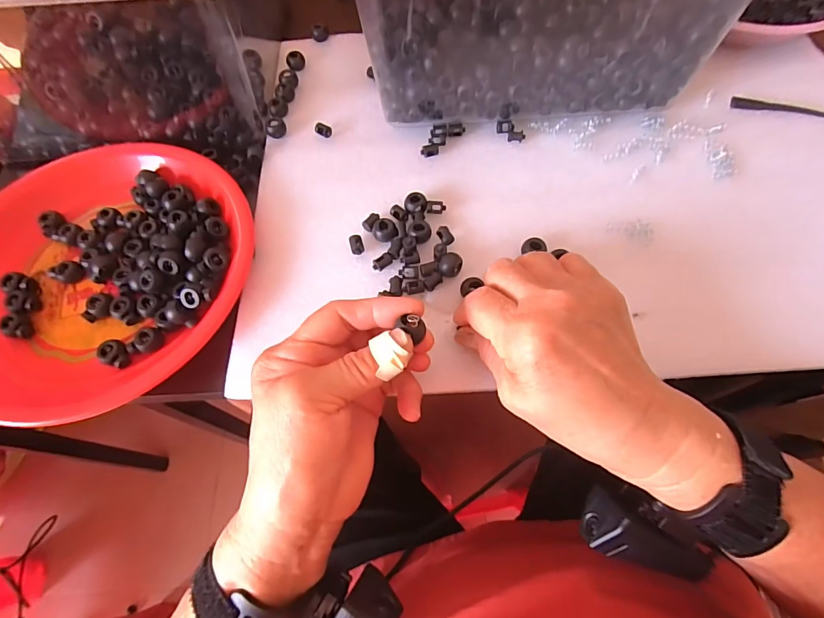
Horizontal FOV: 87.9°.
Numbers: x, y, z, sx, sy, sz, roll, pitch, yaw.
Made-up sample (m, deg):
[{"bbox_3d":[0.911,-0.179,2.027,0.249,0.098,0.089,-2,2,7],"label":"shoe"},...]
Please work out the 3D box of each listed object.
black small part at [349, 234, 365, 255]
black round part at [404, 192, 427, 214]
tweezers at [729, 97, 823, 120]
[{"bbox_3d":[-0.041,-0.048,0.321,0.010,0.008,0.015,-14,66,-5],"label":"black small part"},{"bbox_3d":[0.003,-0.081,0.335,0.017,0.014,0.015,-9,65,-3],"label":"black round part"},{"bbox_3d":[0.324,-0.172,0.370,0.087,0.008,0.011,19,67,10],"label":"tweezers"}]

